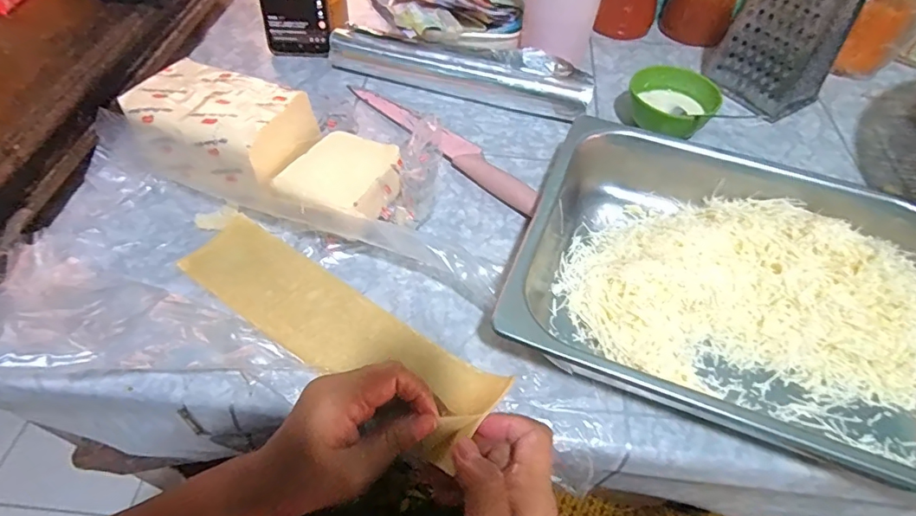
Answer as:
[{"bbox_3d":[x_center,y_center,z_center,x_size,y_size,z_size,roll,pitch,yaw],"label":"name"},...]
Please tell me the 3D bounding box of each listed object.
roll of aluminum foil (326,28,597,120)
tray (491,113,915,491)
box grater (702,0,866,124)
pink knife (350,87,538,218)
[{"bbox_3d":[0.001,-0.215,0.559,0.301,0.042,0.050,15,53,10],"label":"roll of aluminum foil"},{"bbox_3d":[0.212,0.019,0.375,0.311,0.063,0.260,19,54,12],"label":"tray"},{"bbox_3d":[0.359,-0.257,0.534,0.074,0.162,0.119,-28,58,-21],"label":"box grater"},{"bbox_3d":[-0.016,-0.120,0.510,0.248,0.016,0.036,38,60,24],"label":"pink knife"}]

